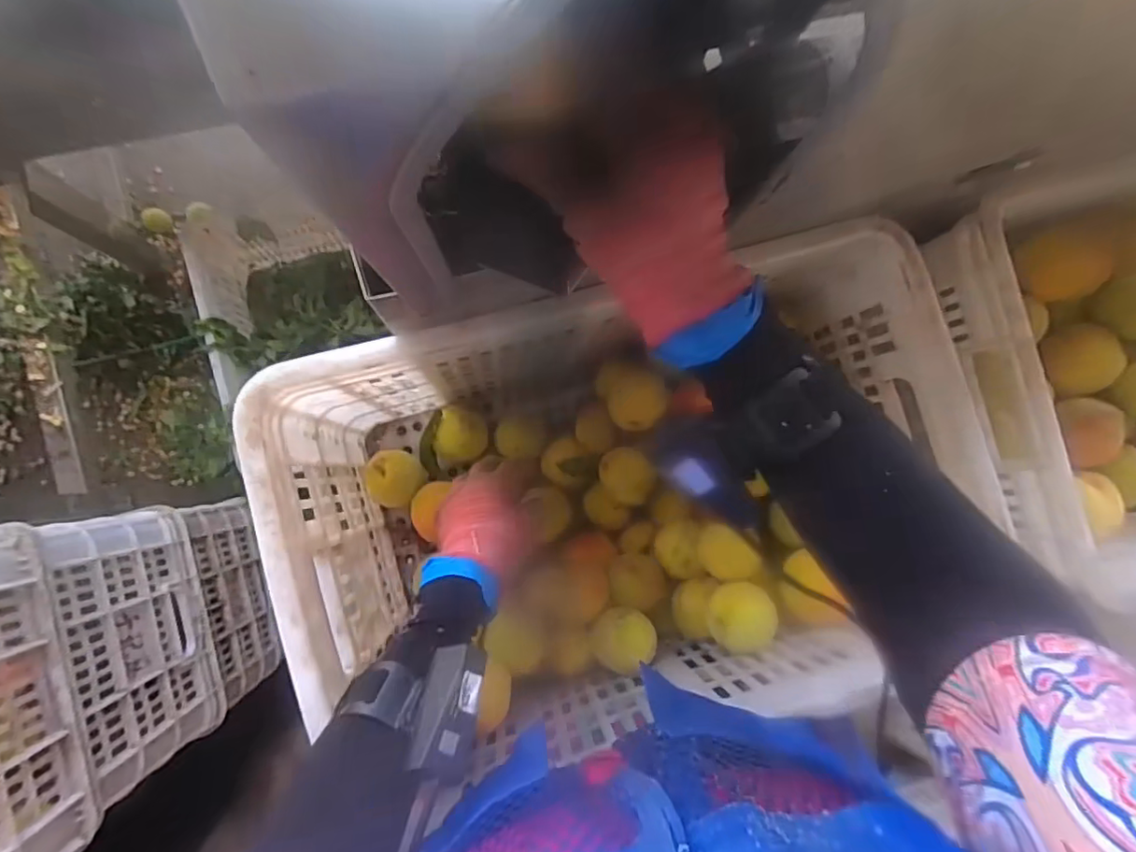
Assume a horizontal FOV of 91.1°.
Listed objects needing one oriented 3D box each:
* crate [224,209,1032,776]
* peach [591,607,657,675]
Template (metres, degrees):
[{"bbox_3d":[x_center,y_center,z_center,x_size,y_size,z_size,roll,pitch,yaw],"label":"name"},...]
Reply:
[{"bbox_3d":[0.058,0.065,0.515,0.535,0.265,0.325,-16,88,-8],"label":"crate"},{"bbox_3d":[0.051,0.200,0.531,0.050,0.056,0.057,43,82,-2],"label":"peach"}]

